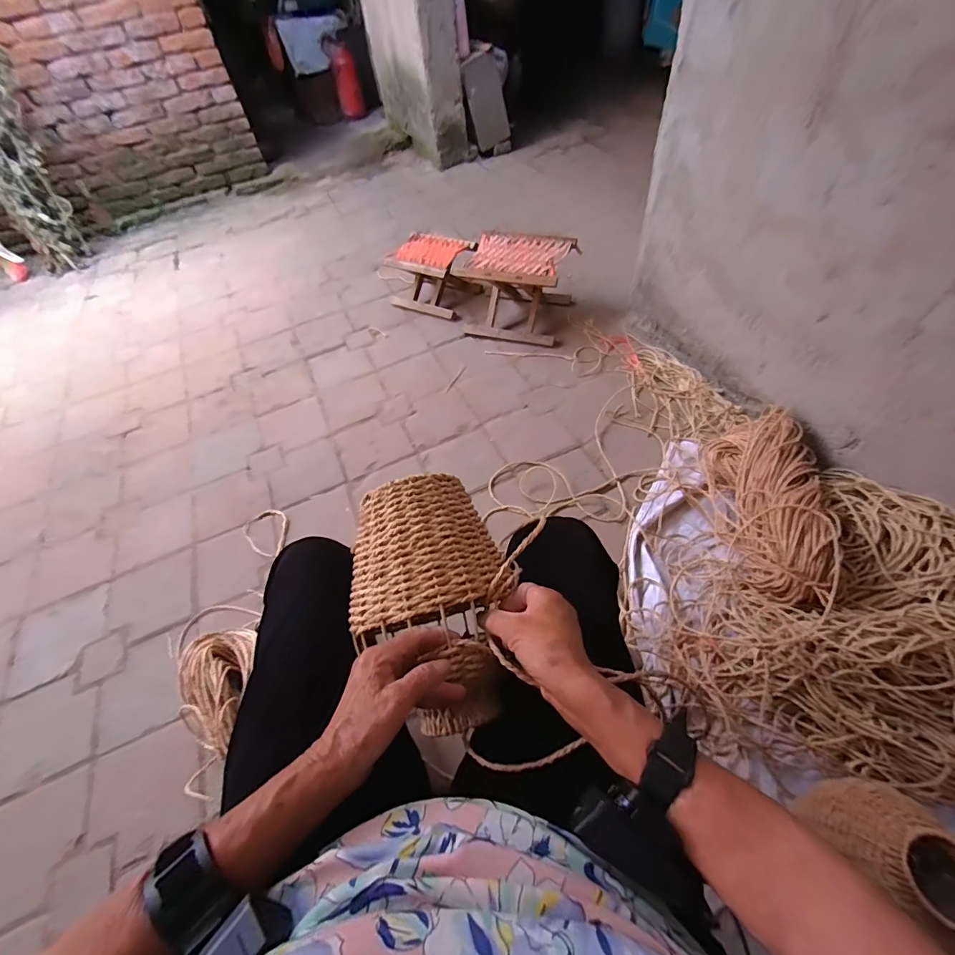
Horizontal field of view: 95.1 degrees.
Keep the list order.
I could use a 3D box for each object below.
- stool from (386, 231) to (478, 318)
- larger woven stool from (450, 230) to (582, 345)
[{"bbox_3d":[-0.170,-0.739,1.615,0.300,0.197,0.226,22,59,20],"label":"stool"},{"bbox_3d":[0.137,-0.642,1.475,0.308,0.241,0.278,13,56,15],"label":"larger woven stool"}]

